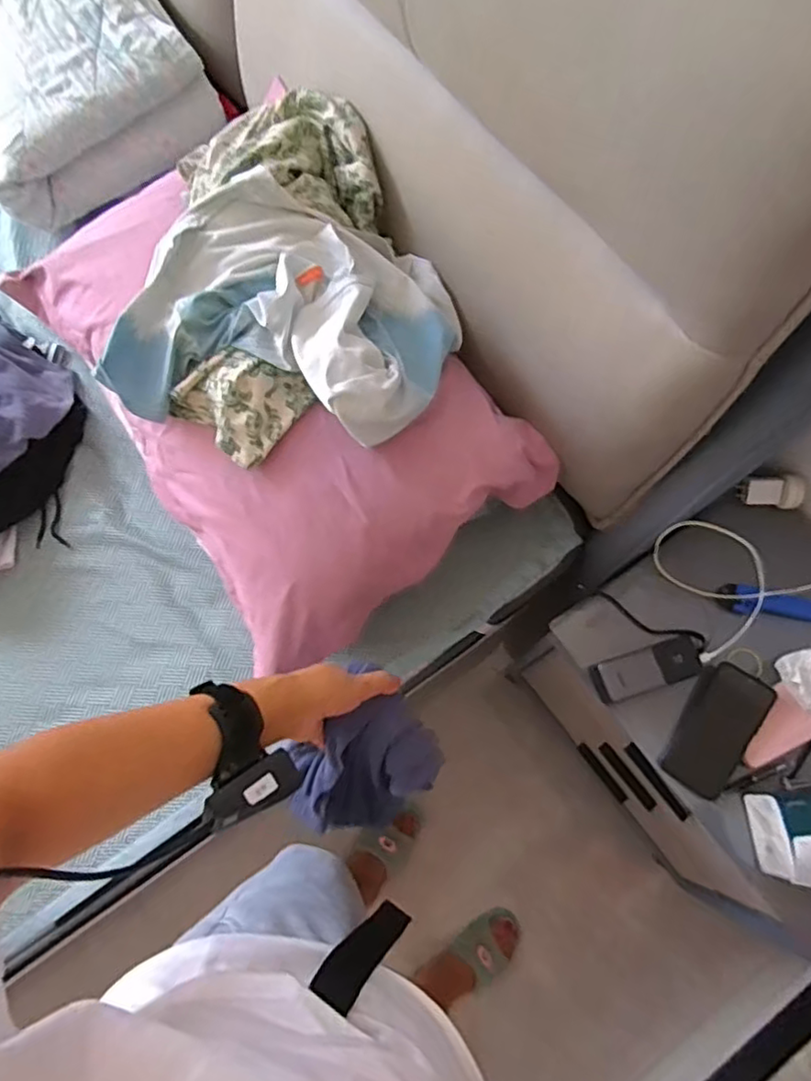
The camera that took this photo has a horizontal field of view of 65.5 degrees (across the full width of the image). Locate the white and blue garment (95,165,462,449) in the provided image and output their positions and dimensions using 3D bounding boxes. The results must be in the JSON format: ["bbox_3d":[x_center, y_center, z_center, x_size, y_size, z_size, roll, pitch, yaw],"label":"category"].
[{"bbox_3d":[-0.135,-0.269,0.748,0.378,0.139,0.305,9,73,5],"label":"white and blue garment"}]

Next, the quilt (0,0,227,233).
[{"bbox_3d":[-0.645,-0.866,1.123,0.420,0.206,0.528,-34,74,-9],"label":"quilt"}]

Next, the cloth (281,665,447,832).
[{"bbox_3d":[-0.044,0.229,0.636,0.147,0.149,0.116,-42,76,-11],"label":"cloth"}]

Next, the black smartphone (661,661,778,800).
[{"bbox_3d":[0.407,0.247,0.822,0.080,0.013,0.163,30,89,24],"label":"black smartphone"}]

